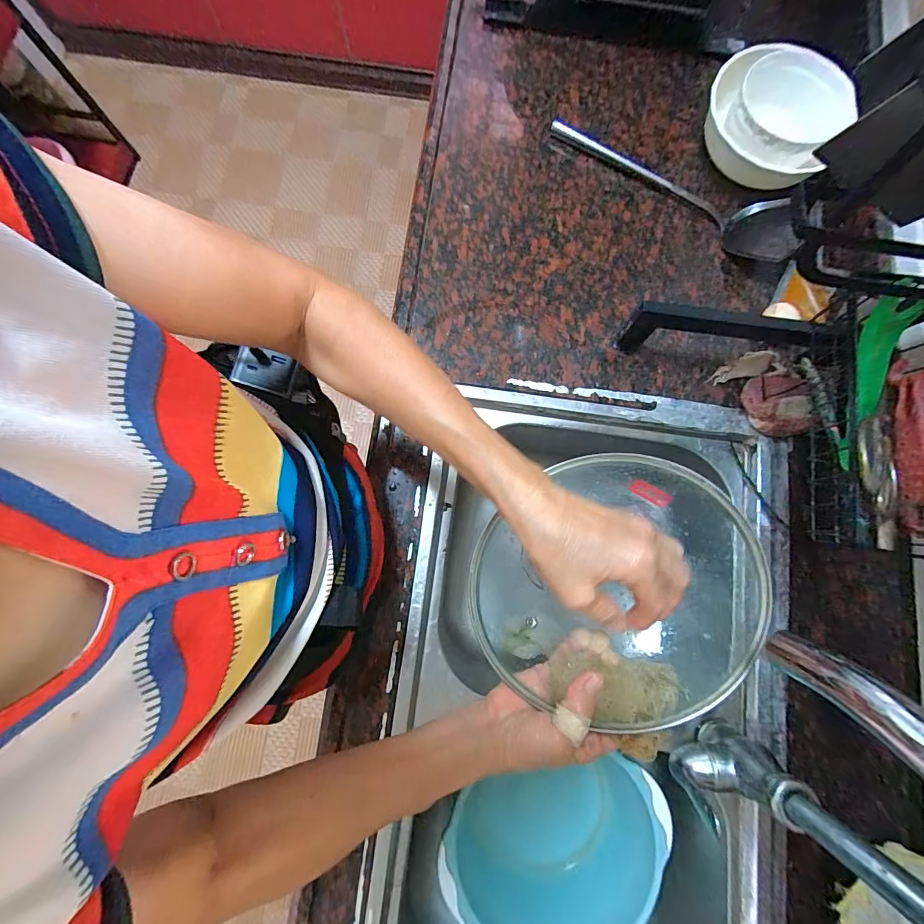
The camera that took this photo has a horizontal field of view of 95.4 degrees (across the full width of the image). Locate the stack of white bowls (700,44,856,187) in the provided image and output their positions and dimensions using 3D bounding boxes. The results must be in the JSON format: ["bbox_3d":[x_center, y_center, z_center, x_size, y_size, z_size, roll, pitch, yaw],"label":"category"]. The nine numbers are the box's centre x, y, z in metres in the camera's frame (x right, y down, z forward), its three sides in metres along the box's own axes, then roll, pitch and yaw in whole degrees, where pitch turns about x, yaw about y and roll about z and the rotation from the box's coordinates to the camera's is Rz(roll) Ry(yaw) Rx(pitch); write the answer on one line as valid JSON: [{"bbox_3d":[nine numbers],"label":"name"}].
[{"bbox_3d":[0.423,-0.464,0.574,0.178,0.080,0.178,30,81,4],"label":"stack of white bowls"}]

